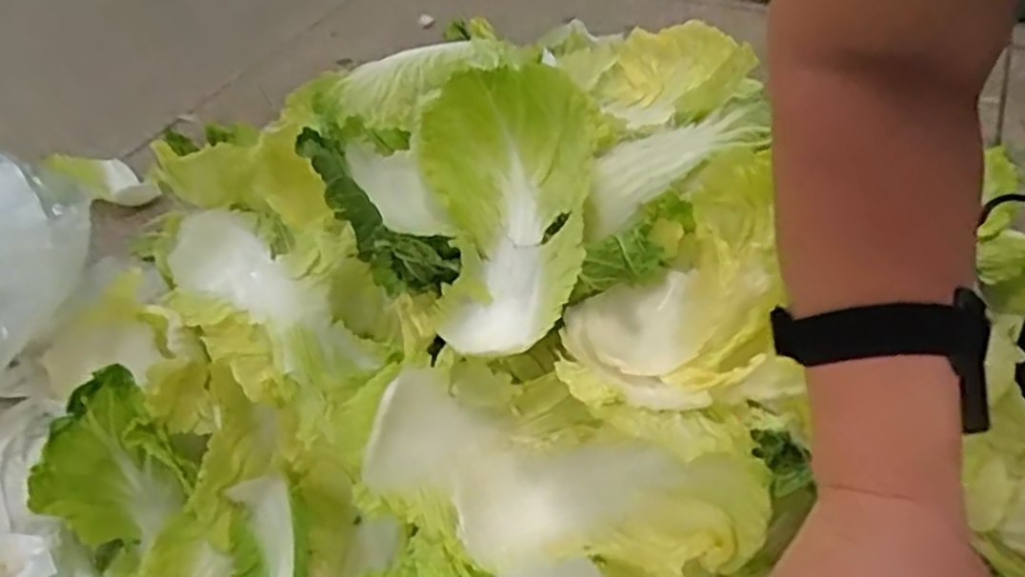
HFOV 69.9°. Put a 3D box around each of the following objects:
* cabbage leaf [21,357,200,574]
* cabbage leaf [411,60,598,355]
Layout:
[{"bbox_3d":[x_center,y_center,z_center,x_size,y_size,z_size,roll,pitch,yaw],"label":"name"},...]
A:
[{"bbox_3d":[-0.359,0.165,0.658,0.116,0.181,0.047,-35,36,-28],"label":"cabbage leaf"},{"bbox_3d":[-0.005,-0.054,0.622,0.156,0.064,0.242,3,81,-5],"label":"cabbage leaf"}]

